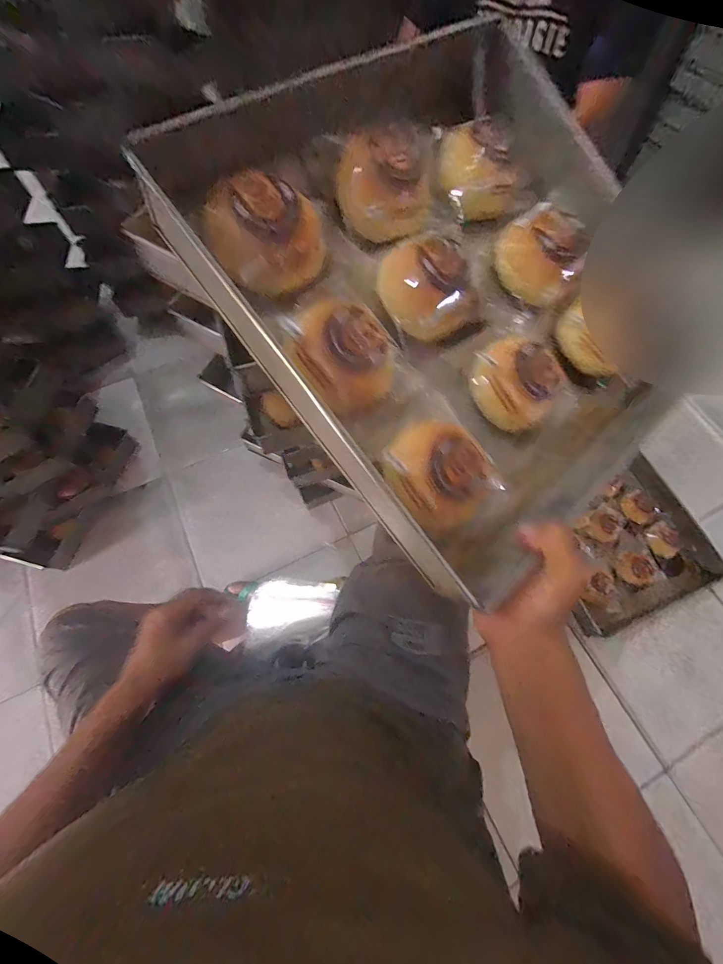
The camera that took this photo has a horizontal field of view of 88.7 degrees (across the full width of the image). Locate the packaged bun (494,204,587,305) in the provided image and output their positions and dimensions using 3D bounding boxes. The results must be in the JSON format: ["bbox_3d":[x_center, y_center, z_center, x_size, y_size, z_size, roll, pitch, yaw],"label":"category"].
[{"bbox_3d":[0.188,-0.237,0.387,0.084,0.040,0.079,31,70,11],"label":"packaged bun"}]

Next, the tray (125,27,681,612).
[{"bbox_3d":[0.112,-0.167,0.358,0.428,0.056,0.456,-38,99,-20],"label":"tray"}]

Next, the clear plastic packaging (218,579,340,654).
[{"bbox_3d":[-0.113,0.213,0.590,0.136,0.025,0.111,5,57,1],"label":"clear plastic packaging"}]

